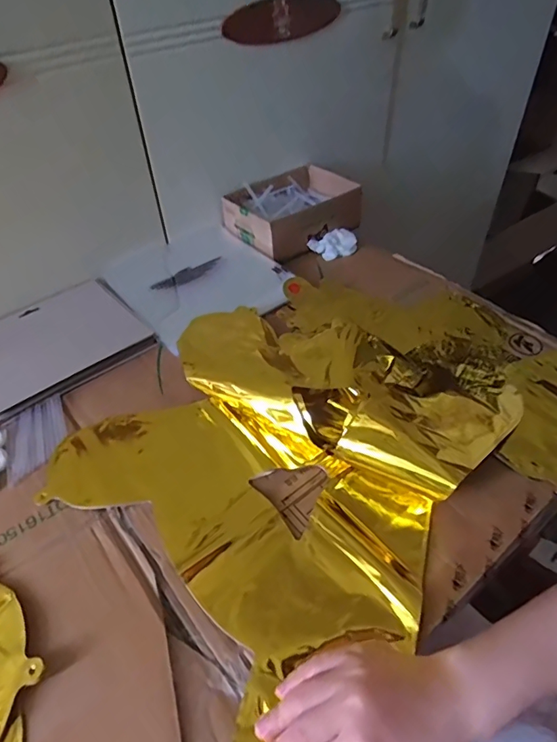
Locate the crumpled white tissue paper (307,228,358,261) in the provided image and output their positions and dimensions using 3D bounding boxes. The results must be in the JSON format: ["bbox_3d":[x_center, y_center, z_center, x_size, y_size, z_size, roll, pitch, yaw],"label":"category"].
[{"bbox_3d":[0.084,-0.190,0.718,0.063,0.022,0.048,-21,48,-18],"label":"crumpled white tissue paper"}]

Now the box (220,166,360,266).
[{"bbox_3d":[0.024,-0.257,0.767,0.198,0.064,0.148,-28,50,-23],"label":"box"}]

